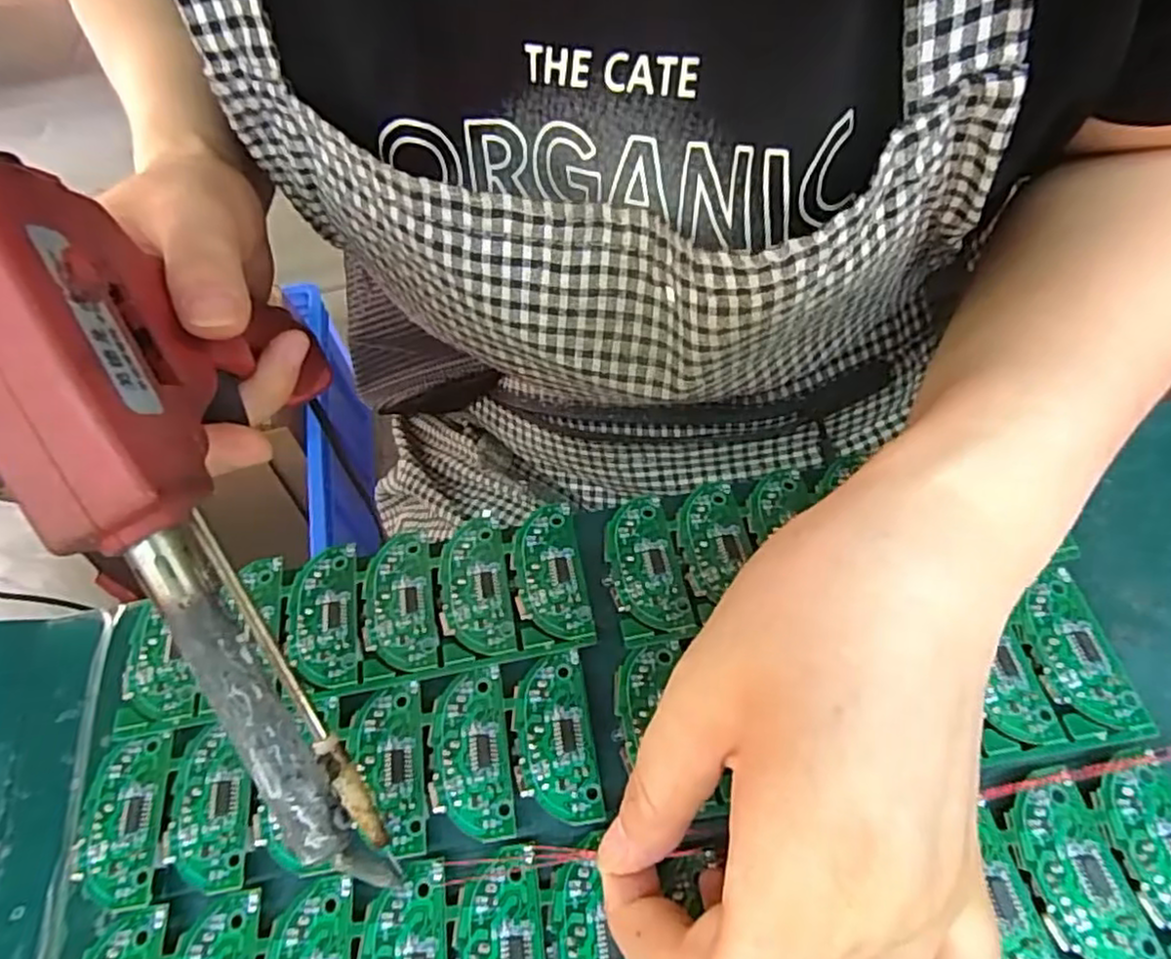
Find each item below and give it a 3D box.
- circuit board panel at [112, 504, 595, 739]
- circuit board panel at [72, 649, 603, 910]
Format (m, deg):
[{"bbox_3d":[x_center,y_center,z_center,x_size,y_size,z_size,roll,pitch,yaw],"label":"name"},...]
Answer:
[{"bbox_3d":[-0.071,0.042,0.220,0.141,0.004,0.048,-11,61,-2],"label":"circuit board panel"},{"bbox_3d":[-0.069,0.083,0.196,0.141,0.004,0.045,-10,61,-2],"label":"circuit board panel"}]

